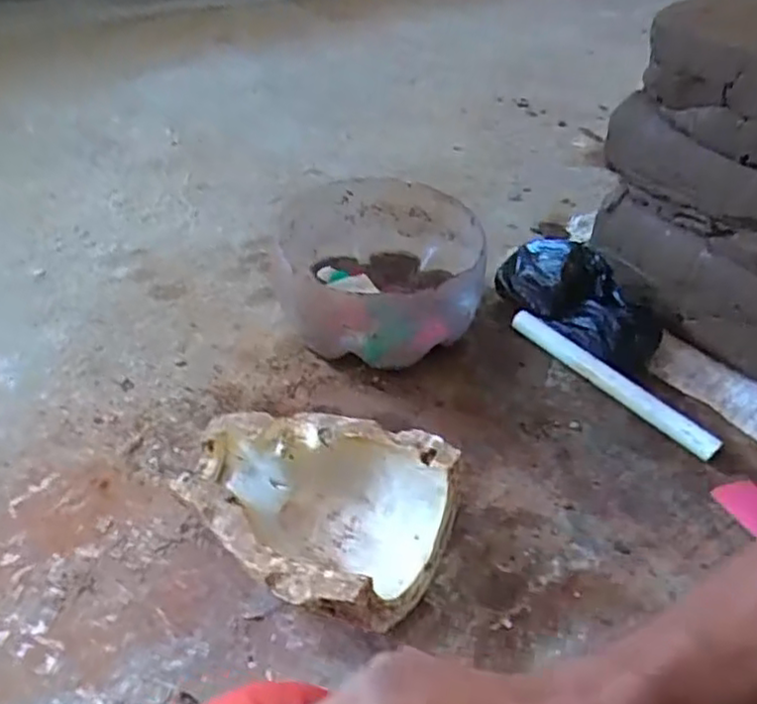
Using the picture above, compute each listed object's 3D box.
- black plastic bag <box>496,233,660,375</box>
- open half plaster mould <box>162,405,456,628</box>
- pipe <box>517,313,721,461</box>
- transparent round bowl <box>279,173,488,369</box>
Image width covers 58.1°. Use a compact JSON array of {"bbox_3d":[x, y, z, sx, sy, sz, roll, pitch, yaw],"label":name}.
[{"bbox_3d":[0.239,-0.064,0.835,0.078,0.081,0.215,-28,50,-28],"label":"black plastic bag"},{"bbox_3d":[-0.065,0.134,0.593,0.240,0.108,0.189,19,45,18],"label":"open half plaster mould"},{"bbox_3d":[0.260,0.029,0.776,0.020,0.026,0.271,-28,50,-28],"label":"pipe"},{"bbox_3d":[0.003,-0.095,0.832,0.220,0.126,0.244,-3,43,-5],"label":"transparent round bowl"}]

